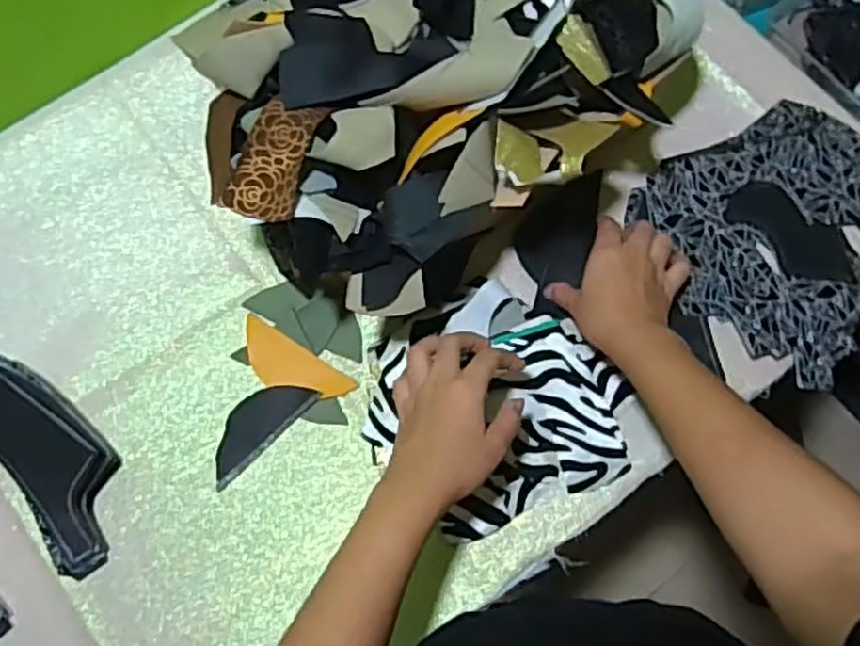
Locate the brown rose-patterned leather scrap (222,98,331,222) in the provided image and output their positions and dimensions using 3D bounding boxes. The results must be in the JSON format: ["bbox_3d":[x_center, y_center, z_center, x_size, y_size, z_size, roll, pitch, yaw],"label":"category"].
[{"bbox_3d":[-0.106,-0.113,0.506,0.046,0.007,0.089,13,72,6],"label":"brown rose-patterned leather scrap"}]

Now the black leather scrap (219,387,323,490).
[{"bbox_3d":[-0.144,0.083,0.605,0.041,0.004,0.104,43,77,13],"label":"black leather scrap"}]

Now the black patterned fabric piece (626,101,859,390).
[{"bbox_3d":[0.299,-0.085,0.624,0.215,0.027,0.211,41,76,13],"label":"black patterned fabric piece"}]

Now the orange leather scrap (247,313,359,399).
[{"bbox_3d":[-0.116,0.038,0.613,0.105,0.008,0.042,30,74,10],"label":"orange leather scrap"}]

